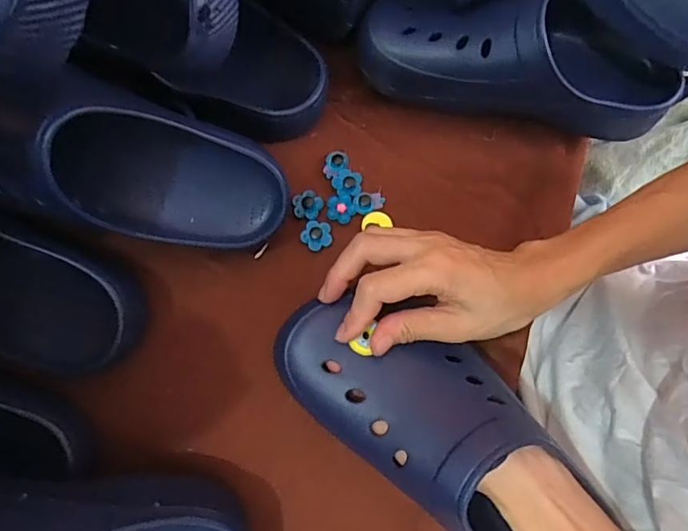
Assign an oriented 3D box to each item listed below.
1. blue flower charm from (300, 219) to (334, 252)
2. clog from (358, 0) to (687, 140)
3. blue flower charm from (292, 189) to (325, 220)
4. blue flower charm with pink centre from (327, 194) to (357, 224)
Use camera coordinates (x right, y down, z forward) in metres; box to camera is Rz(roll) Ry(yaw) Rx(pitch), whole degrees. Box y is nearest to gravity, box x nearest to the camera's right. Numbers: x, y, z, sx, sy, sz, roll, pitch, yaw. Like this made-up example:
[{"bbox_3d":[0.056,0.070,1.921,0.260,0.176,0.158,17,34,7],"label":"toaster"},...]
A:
[{"bbox_3d":[-0.023,-0.025,0.399,0.024,0.007,0.024,0,75,-1],"label":"blue flower charm"},{"bbox_3d":[0.146,-0.174,0.399,0.260,0.089,0.092,9,75,1],"label":"clog"},{"bbox_3d":[-0.029,-0.050,0.403,0.024,0.004,0.023,0,75,-1],"label":"blue flower charm"},{"bbox_3d":[-0.002,-0.048,0.403,0.023,0.004,0.023,9,75,1],"label":"blue flower charm with pink centre"}]

